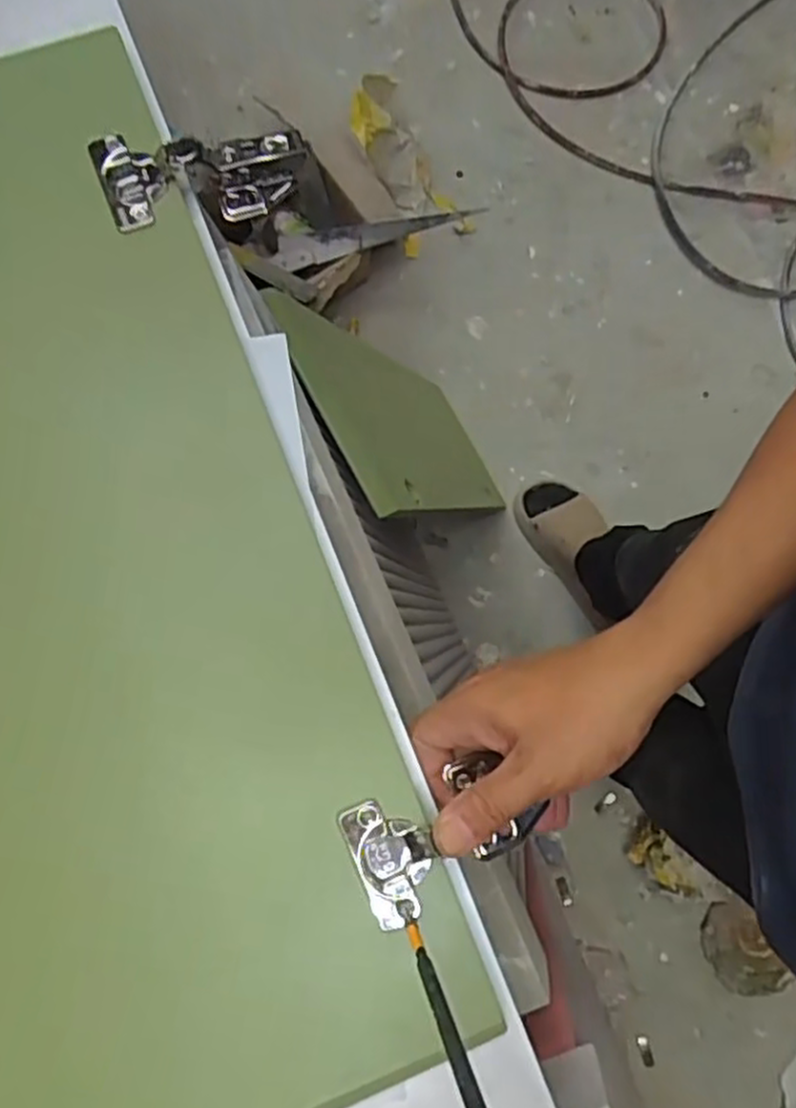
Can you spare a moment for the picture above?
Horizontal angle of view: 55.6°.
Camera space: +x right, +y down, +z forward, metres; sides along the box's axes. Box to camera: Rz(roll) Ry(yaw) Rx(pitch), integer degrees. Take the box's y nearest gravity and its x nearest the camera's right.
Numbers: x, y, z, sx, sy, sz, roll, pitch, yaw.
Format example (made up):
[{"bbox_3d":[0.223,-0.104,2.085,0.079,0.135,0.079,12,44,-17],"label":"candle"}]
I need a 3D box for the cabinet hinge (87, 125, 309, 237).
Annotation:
[{"bbox_3d":[-0.114,-0.225,0.450,0.120,0.038,0.057,-14,80,-16],"label":"cabinet hinge"}]

